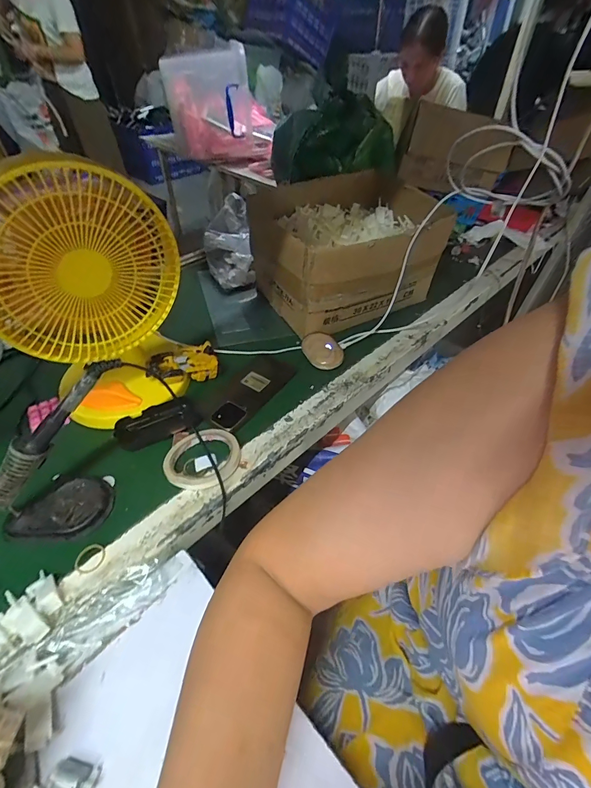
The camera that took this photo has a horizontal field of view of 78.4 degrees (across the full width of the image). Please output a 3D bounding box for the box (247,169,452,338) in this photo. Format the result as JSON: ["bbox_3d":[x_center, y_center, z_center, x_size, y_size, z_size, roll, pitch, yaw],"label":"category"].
[{"bbox_3d":[0.099,-0.286,0.716,0.321,0.173,0.289,-20,50,-19],"label":"box"}]

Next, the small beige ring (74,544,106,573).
[{"bbox_3d":[-0.223,0.178,0.393,0.031,0.004,0.028,-29,53,-25],"label":"small beige ring"}]

